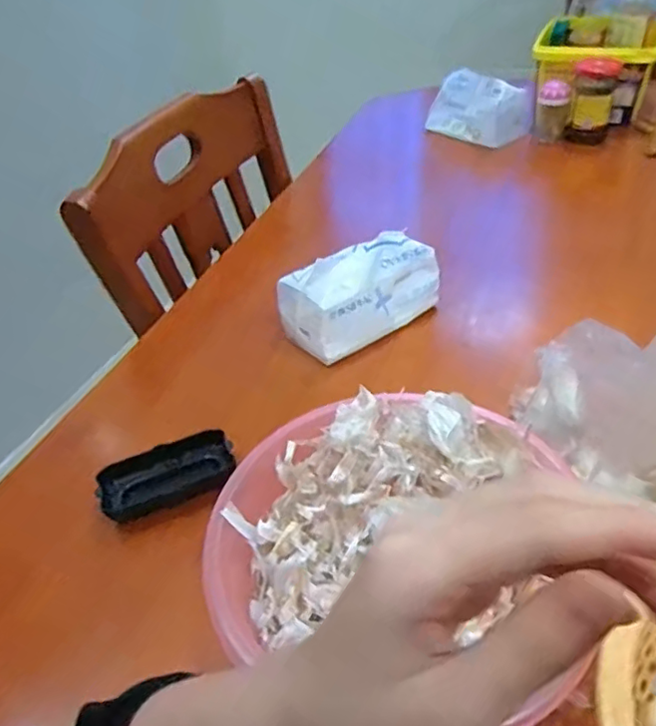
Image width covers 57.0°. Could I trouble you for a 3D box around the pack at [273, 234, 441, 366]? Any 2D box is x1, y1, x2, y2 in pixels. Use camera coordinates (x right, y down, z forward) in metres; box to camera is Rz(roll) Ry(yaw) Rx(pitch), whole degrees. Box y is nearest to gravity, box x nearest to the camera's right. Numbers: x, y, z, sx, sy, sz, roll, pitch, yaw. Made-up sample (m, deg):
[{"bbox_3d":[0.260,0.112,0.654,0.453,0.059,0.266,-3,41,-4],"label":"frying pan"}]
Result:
[{"bbox_3d":[0.035,-0.074,0.656,0.163,0.103,0.078,-26,45,-20],"label":"pack"}]

